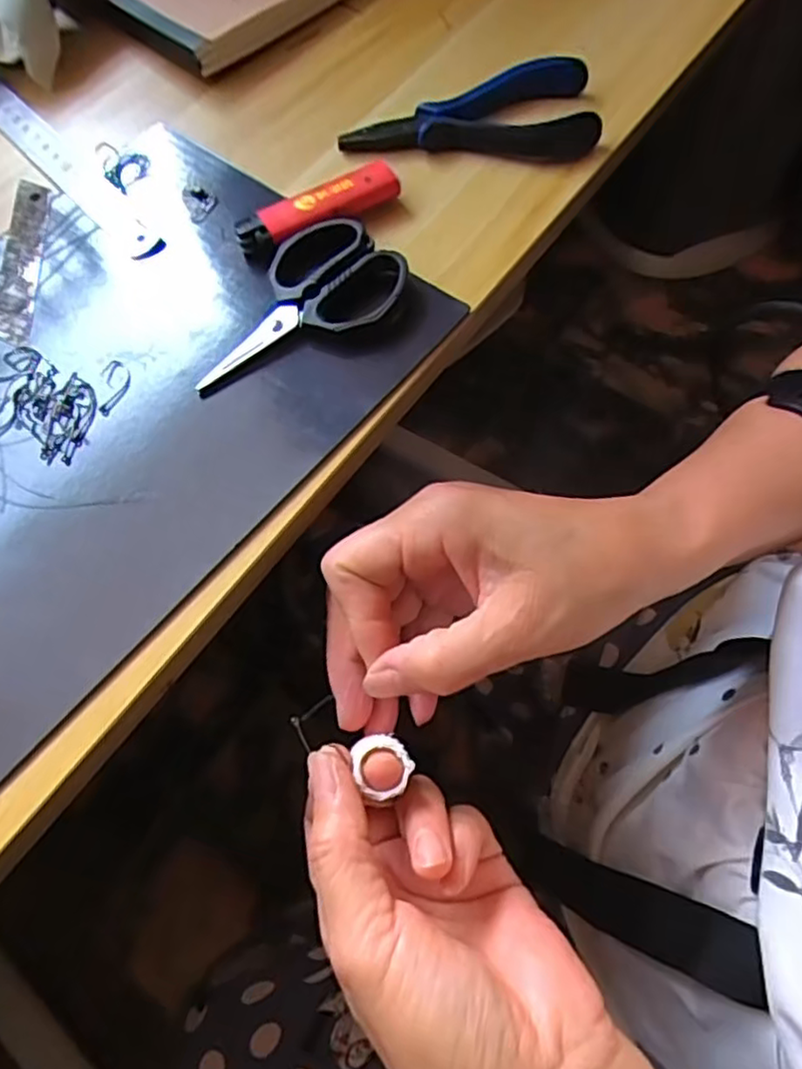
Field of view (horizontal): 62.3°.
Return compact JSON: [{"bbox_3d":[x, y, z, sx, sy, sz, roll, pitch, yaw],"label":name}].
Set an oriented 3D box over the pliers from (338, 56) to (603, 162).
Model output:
[{"bbox_3d":[0.033,-0.202,0.323,0.122,0.021,0.046,-8,65,1],"label":"pliers"}]

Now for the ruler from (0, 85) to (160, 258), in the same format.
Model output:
[{"bbox_3d":[-0.173,-0.188,0.329,0.017,0.004,0.162,-41,68,-13],"label":"ruler"}]

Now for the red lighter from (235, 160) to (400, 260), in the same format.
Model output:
[{"bbox_3d":[-0.037,-0.146,0.300,0.077,0.015,0.021,-25,65,-6],"label":"red lighter"}]

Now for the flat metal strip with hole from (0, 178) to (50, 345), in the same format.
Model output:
[{"bbox_3d":[-0.175,-0.128,0.305,0.017,0.004,0.098,-7,65,2],"label":"flat metal strip with hole"}]

